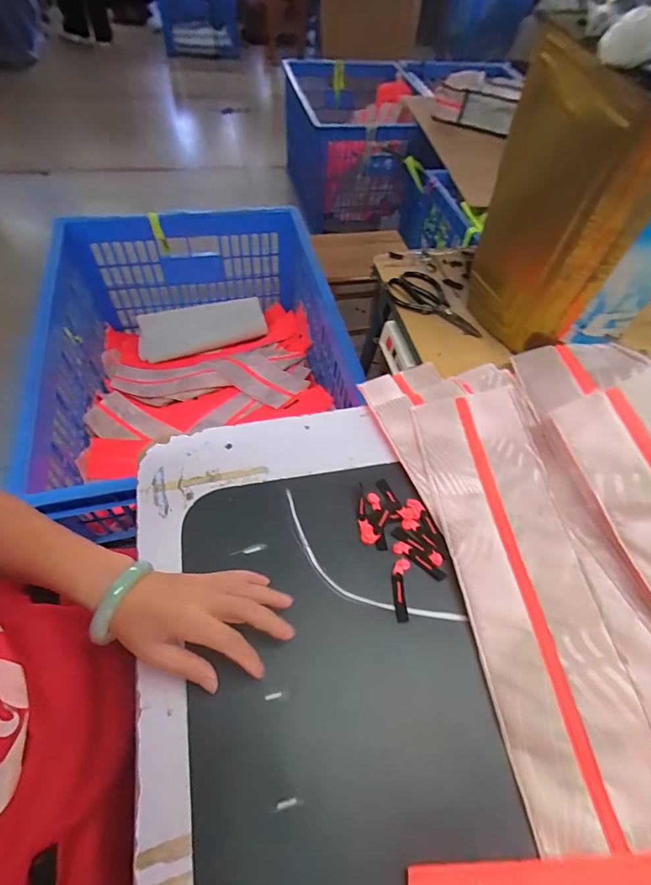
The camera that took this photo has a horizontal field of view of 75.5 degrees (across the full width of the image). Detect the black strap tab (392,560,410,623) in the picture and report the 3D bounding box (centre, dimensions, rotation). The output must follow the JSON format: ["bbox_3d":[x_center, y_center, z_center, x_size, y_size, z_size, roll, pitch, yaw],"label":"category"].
[{"bbox_3d":[0.081,0.159,0.454,0.019,0.006,0.066,9,56,1],"label":"black strap tab"}]

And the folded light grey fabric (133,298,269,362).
[{"bbox_3d":[-0.389,-0.352,1.315,0.398,0.136,0.026,-10,21,1],"label":"folded light grey fabric"}]

